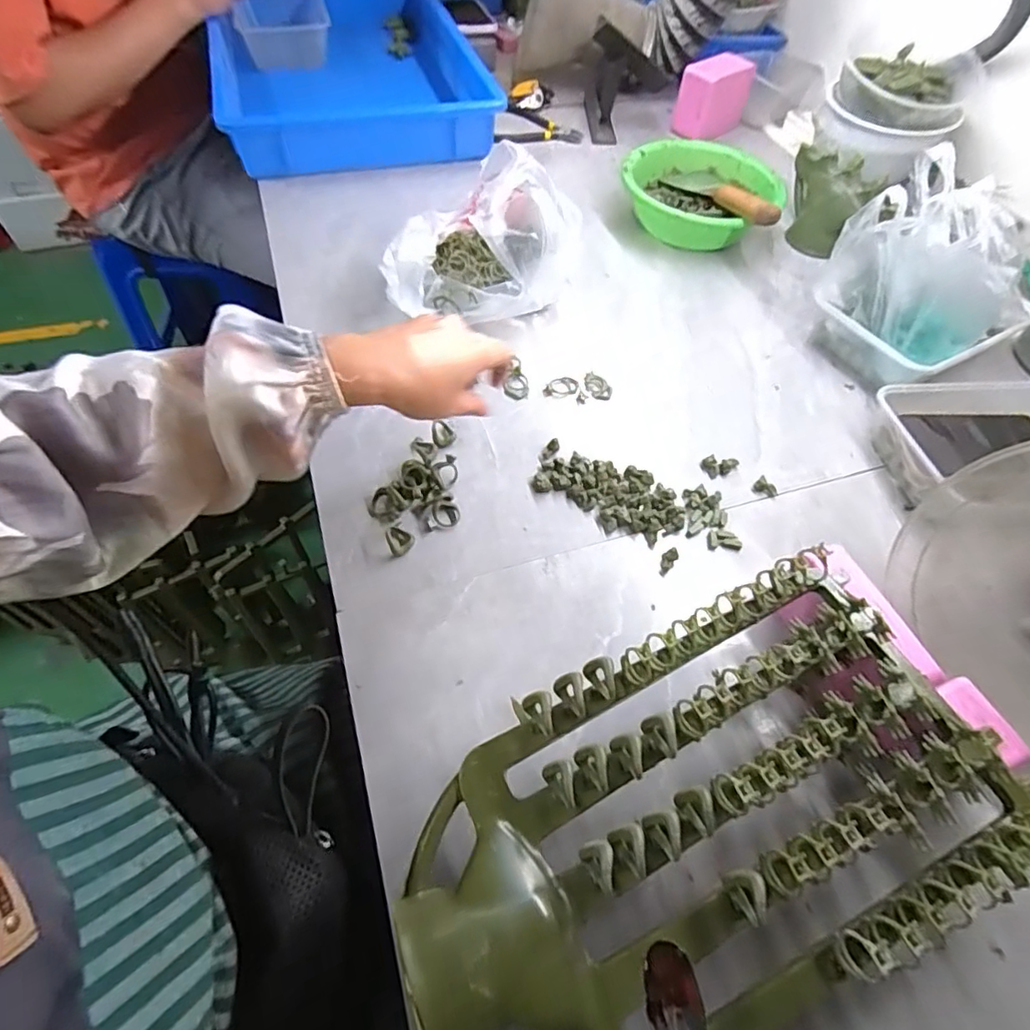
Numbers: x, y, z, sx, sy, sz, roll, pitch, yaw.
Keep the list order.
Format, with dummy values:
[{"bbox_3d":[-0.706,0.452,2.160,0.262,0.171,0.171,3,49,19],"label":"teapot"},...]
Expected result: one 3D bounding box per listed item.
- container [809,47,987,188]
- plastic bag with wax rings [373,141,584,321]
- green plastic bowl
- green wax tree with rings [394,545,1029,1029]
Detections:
[{"bbox_3d":[0.479,-0.519,0.731,0.160,0.085,0.165,30,60,16],"label":"container"},{"bbox_3d":[-0.036,-0.295,0.609,0.194,0.128,0.153,5,56,-1],"label":"plastic bag with wax rings"},{"bbox_3d":[0.237,-0.408,0.743,0.192,0.065,0.196,2,56,-3],"label":"green plastic bowl"},{"bbox_3d":[0.108,0.157,0.310,0.344,0.056,0.195,-18,60,-16],"label":"green wax tree with rings"}]

